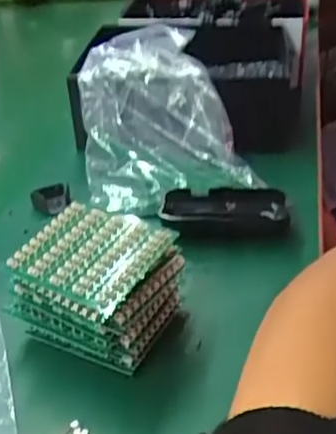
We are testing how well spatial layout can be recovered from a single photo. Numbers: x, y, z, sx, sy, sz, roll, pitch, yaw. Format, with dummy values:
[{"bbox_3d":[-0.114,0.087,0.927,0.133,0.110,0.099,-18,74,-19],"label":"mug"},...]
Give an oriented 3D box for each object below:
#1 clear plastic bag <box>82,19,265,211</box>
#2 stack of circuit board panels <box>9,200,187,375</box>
[{"bbox_3d":[-0.020,-0.103,0.605,0.144,0.107,0.192,-14,35,-13],"label":"clear plastic bag"},{"bbox_3d":[-0.048,0.049,0.420,0.090,0.075,0.086,18,40,31],"label":"stack of circuit board panels"}]

